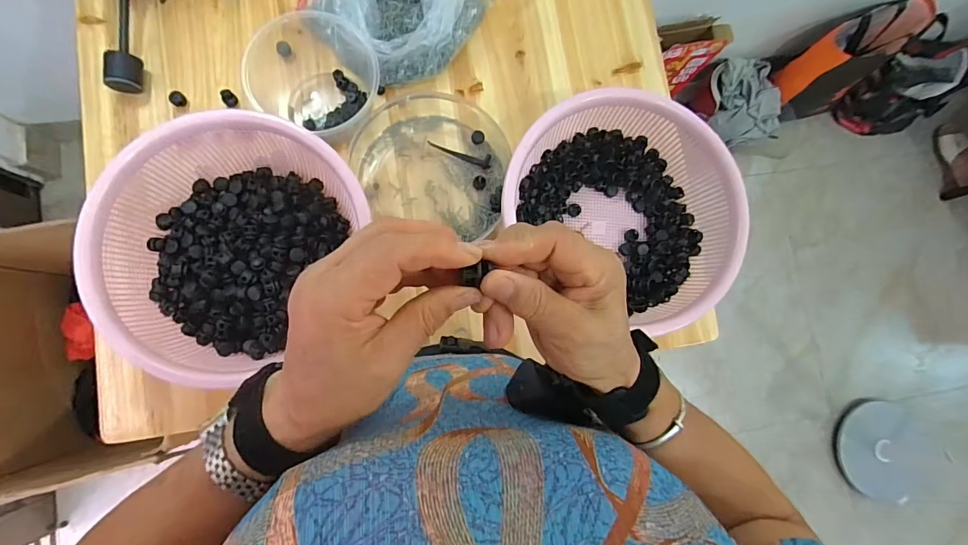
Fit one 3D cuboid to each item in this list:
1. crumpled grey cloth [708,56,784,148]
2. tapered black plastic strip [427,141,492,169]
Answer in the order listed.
[{"bbox_3d":[0.815,-0.524,1.374,0.255,0.082,0.258,-8,83,-7],"label":"crumpled grey cloth"},{"bbox_3d":[-0.033,-0.156,0.585,0.086,0.012,0.019,18,81,-4],"label":"tapered black plastic strip"}]

